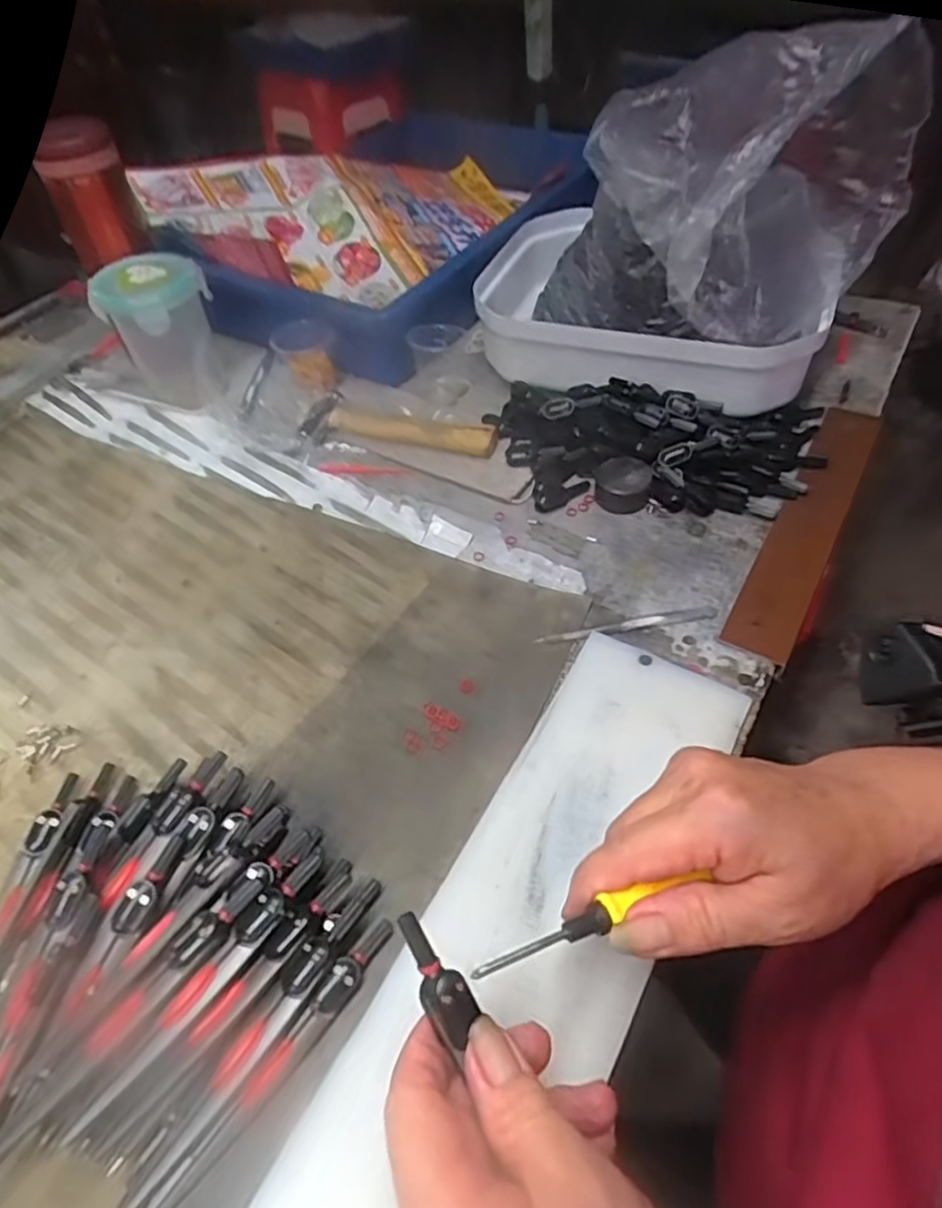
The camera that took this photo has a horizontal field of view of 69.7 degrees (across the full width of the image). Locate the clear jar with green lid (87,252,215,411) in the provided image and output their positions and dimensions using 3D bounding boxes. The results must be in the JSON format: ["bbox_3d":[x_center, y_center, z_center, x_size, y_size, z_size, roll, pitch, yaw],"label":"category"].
[{"bbox_3d":[-0.255,-0.227,0.575,0.068,0.107,0.071,-3,49,3],"label":"clear jar with green lid"}]

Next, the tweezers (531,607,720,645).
[{"bbox_3d":[0.093,0.013,0.405,0.107,0.005,0.010,-10,49,-4],"label":"tweezers"}]

